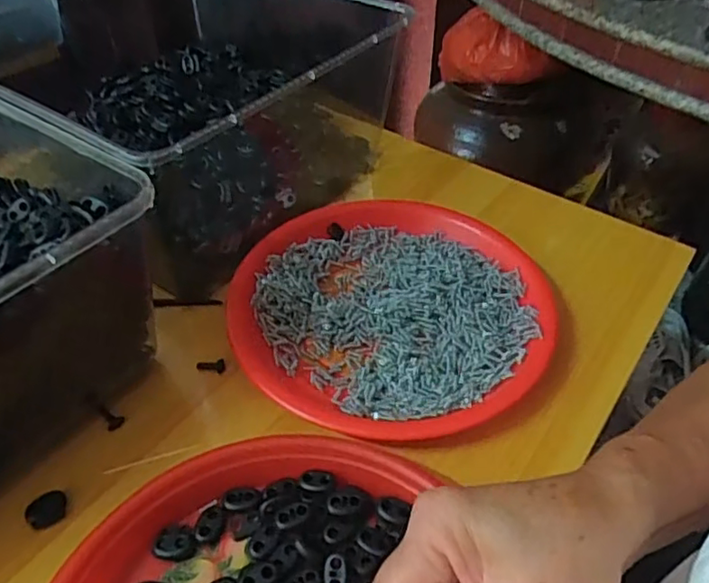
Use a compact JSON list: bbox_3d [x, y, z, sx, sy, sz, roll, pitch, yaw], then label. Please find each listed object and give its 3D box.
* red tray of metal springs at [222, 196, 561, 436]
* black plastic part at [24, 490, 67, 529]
[{"bbox_3d":[0.025,0.009,0.443,0.220,0.024,0.220,-6,47,-2],"label":"red tray of metal springs"},{"bbox_3d":[-0.174,0.124,0.346,0.019,0.005,0.021,34,57,30],"label":"black plastic part"}]

